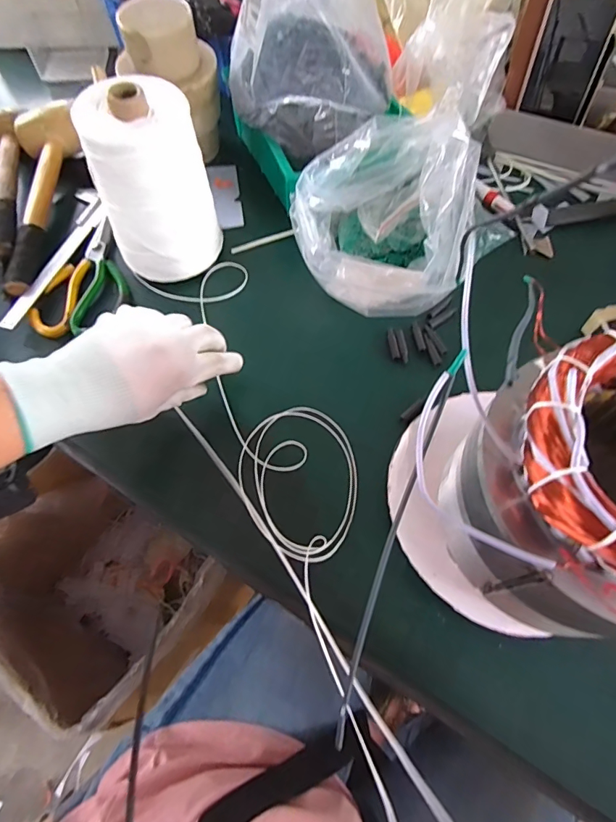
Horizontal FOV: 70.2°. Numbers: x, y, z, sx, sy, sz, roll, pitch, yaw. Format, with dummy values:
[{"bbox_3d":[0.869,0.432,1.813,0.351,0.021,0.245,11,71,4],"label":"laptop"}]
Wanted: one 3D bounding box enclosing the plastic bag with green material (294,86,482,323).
[{"bbox_3d":[0.082,-0.197,0.460,0.181,0.117,0.164,12,64,7],"label":"plastic bag with green material"}]

